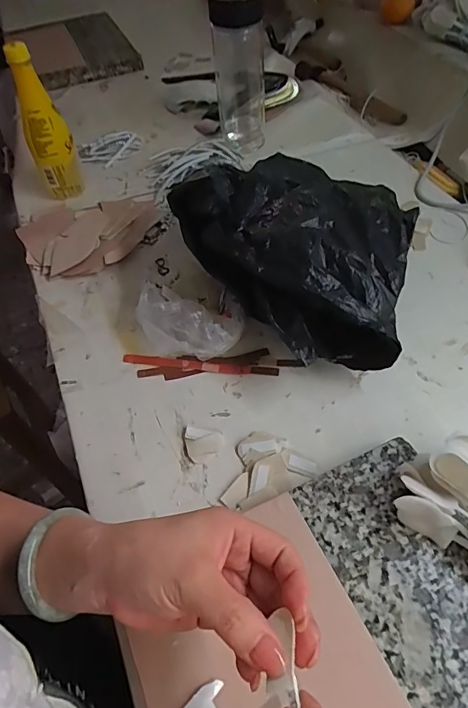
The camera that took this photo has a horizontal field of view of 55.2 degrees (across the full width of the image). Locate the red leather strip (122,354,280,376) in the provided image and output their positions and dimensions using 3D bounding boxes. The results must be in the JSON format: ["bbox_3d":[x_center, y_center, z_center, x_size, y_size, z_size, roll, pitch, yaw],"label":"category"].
[{"bbox_3d":[-0.039,0.013,0.498,0.172,0.008,0.013,4,52,7],"label":"red leather strip"}]

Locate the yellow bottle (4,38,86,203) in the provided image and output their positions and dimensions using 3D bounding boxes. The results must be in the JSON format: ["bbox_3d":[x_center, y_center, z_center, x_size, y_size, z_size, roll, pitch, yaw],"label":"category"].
[{"bbox_3d":[-0.271,-0.320,0.643,0.060,0.204,0.067,-23,54,-14],"label":"yellow bottle"}]

